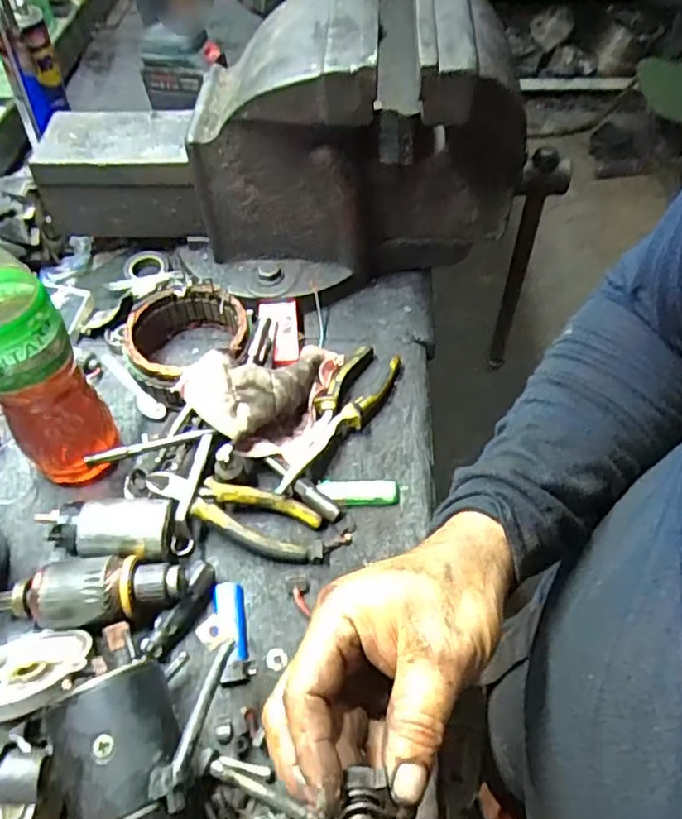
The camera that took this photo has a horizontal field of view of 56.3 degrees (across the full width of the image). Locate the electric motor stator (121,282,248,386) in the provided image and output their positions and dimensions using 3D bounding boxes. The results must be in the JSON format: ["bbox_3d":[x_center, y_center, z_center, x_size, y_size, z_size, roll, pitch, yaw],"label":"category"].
[{"bbox_3d":[-0.160,-0.066,0.683,0.125,0.070,0.124,-9,54,-5],"label":"electric motor stator"}]

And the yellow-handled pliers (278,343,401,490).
[{"bbox_3d":[0.000,0.009,0.636,0.053,0.030,0.194,21,57,16],"label":"yellow-handled pliers"}]

